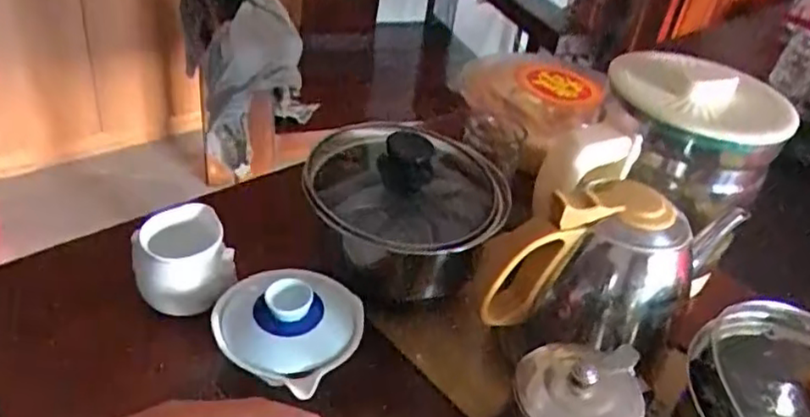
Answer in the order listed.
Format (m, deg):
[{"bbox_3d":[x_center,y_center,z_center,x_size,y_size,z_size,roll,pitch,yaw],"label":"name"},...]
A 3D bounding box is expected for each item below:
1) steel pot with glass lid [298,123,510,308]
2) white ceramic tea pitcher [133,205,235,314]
[{"bbox_3d":[-0.001,-0.009,0.569,0.164,0.091,0.168,6,37,-4],"label":"steel pot with glass lid"},{"bbox_3d":[-0.170,0.039,0.505,0.065,0.059,0.065,-12,42,-25],"label":"white ceramic tea pitcher"}]

